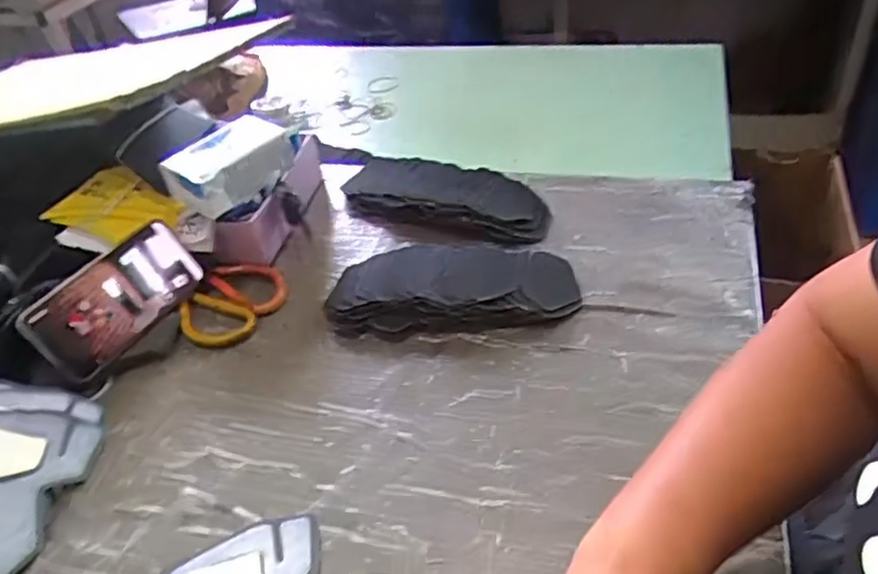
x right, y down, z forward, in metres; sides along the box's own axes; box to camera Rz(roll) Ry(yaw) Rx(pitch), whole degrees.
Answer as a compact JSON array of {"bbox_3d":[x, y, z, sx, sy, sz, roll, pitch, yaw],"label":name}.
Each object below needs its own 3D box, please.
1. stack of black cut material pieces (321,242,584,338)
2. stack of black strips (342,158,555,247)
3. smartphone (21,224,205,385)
[{"bbox_3d":[0.012,-0.001,0.601,0.225,0.038,0.090,-2,42,7],"label":"stack of black cut material pieces"},{"bbox_3d":[0.005,-0.104,0.709,0.231,0.032,0.094,14,46,23],"label":"stack of black strips"},{"bbox_3d":[-0.292,0.009,0.601,0.010,0.074,0.157,-5,34,45],"label":"smartphone"}]

